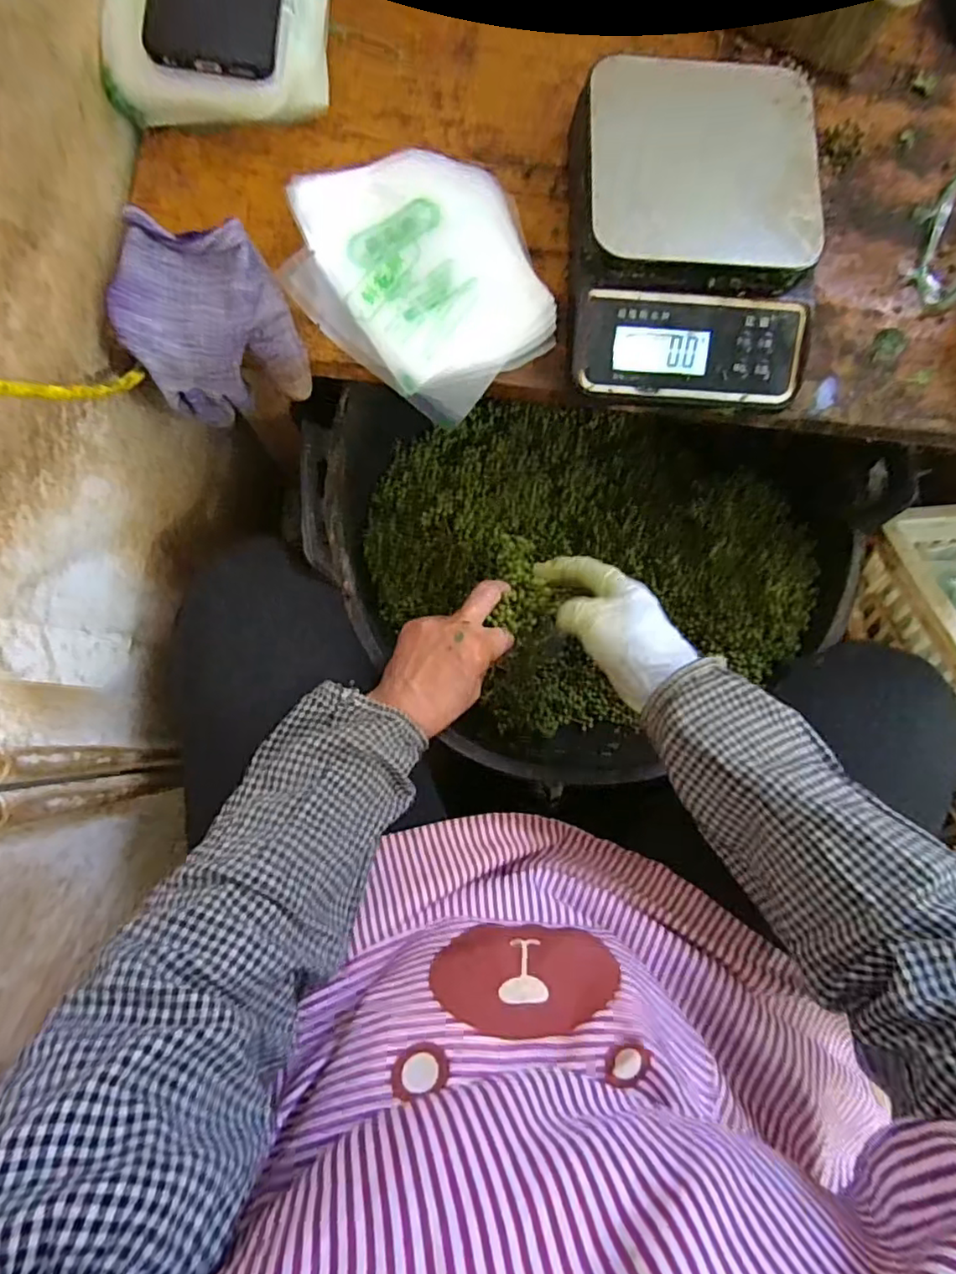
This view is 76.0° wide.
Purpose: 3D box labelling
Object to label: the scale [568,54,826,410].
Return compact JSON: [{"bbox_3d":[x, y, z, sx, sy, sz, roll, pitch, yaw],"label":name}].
[{"bbox_3d":[0.135,-0.259,0.395,0.153,0.063,0.212,1,83,-4],"label":"scale"}]

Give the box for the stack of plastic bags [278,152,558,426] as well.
[{"bbox_3d":[-0.031,-0.233,0.399,0.155,0.037,0.162,-39,87,-8],"label":"stack of plastic bags"}]

